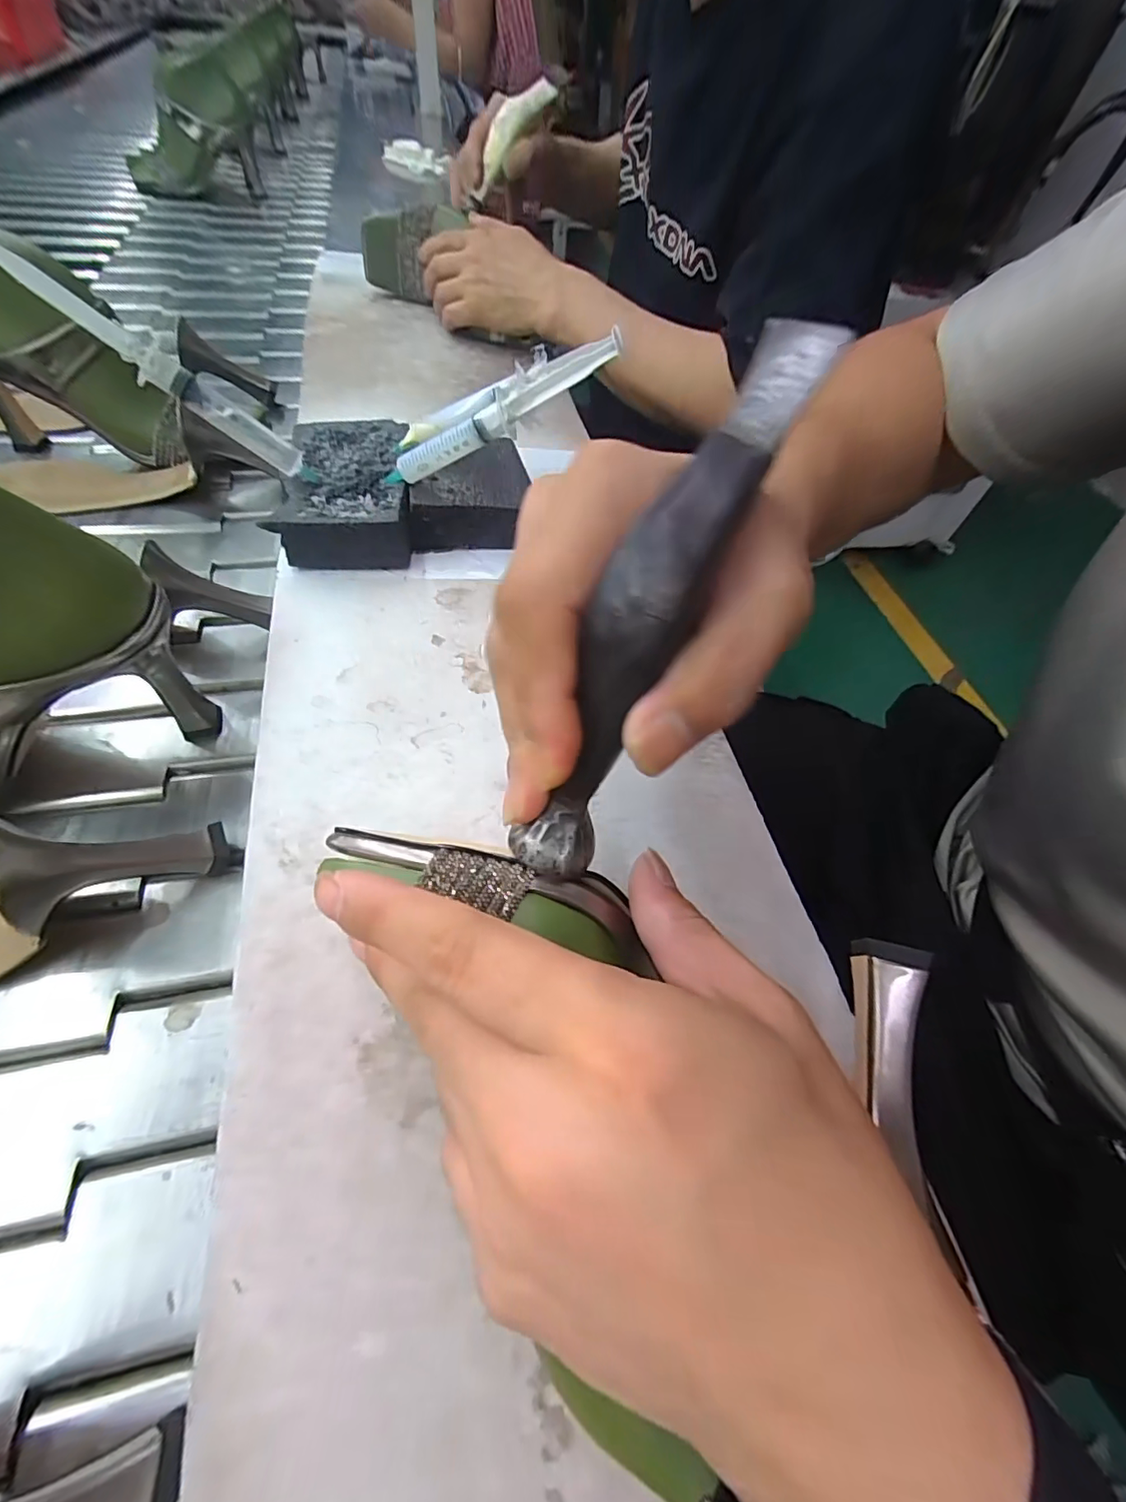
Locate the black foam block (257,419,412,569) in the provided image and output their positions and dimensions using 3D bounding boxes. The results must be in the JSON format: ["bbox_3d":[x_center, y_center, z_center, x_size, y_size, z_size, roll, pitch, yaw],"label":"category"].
[{"bbox_3d":[-0.146,-0.180,0.365,0.082,0.036,0.129,-2,57,-8],"label":"black foam block"}]

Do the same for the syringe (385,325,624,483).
[{"bbox_3d":[-0.044,-0.196,0.313,0.162,0.020,0.013,-15,53,24],"label":"syringe"}]

